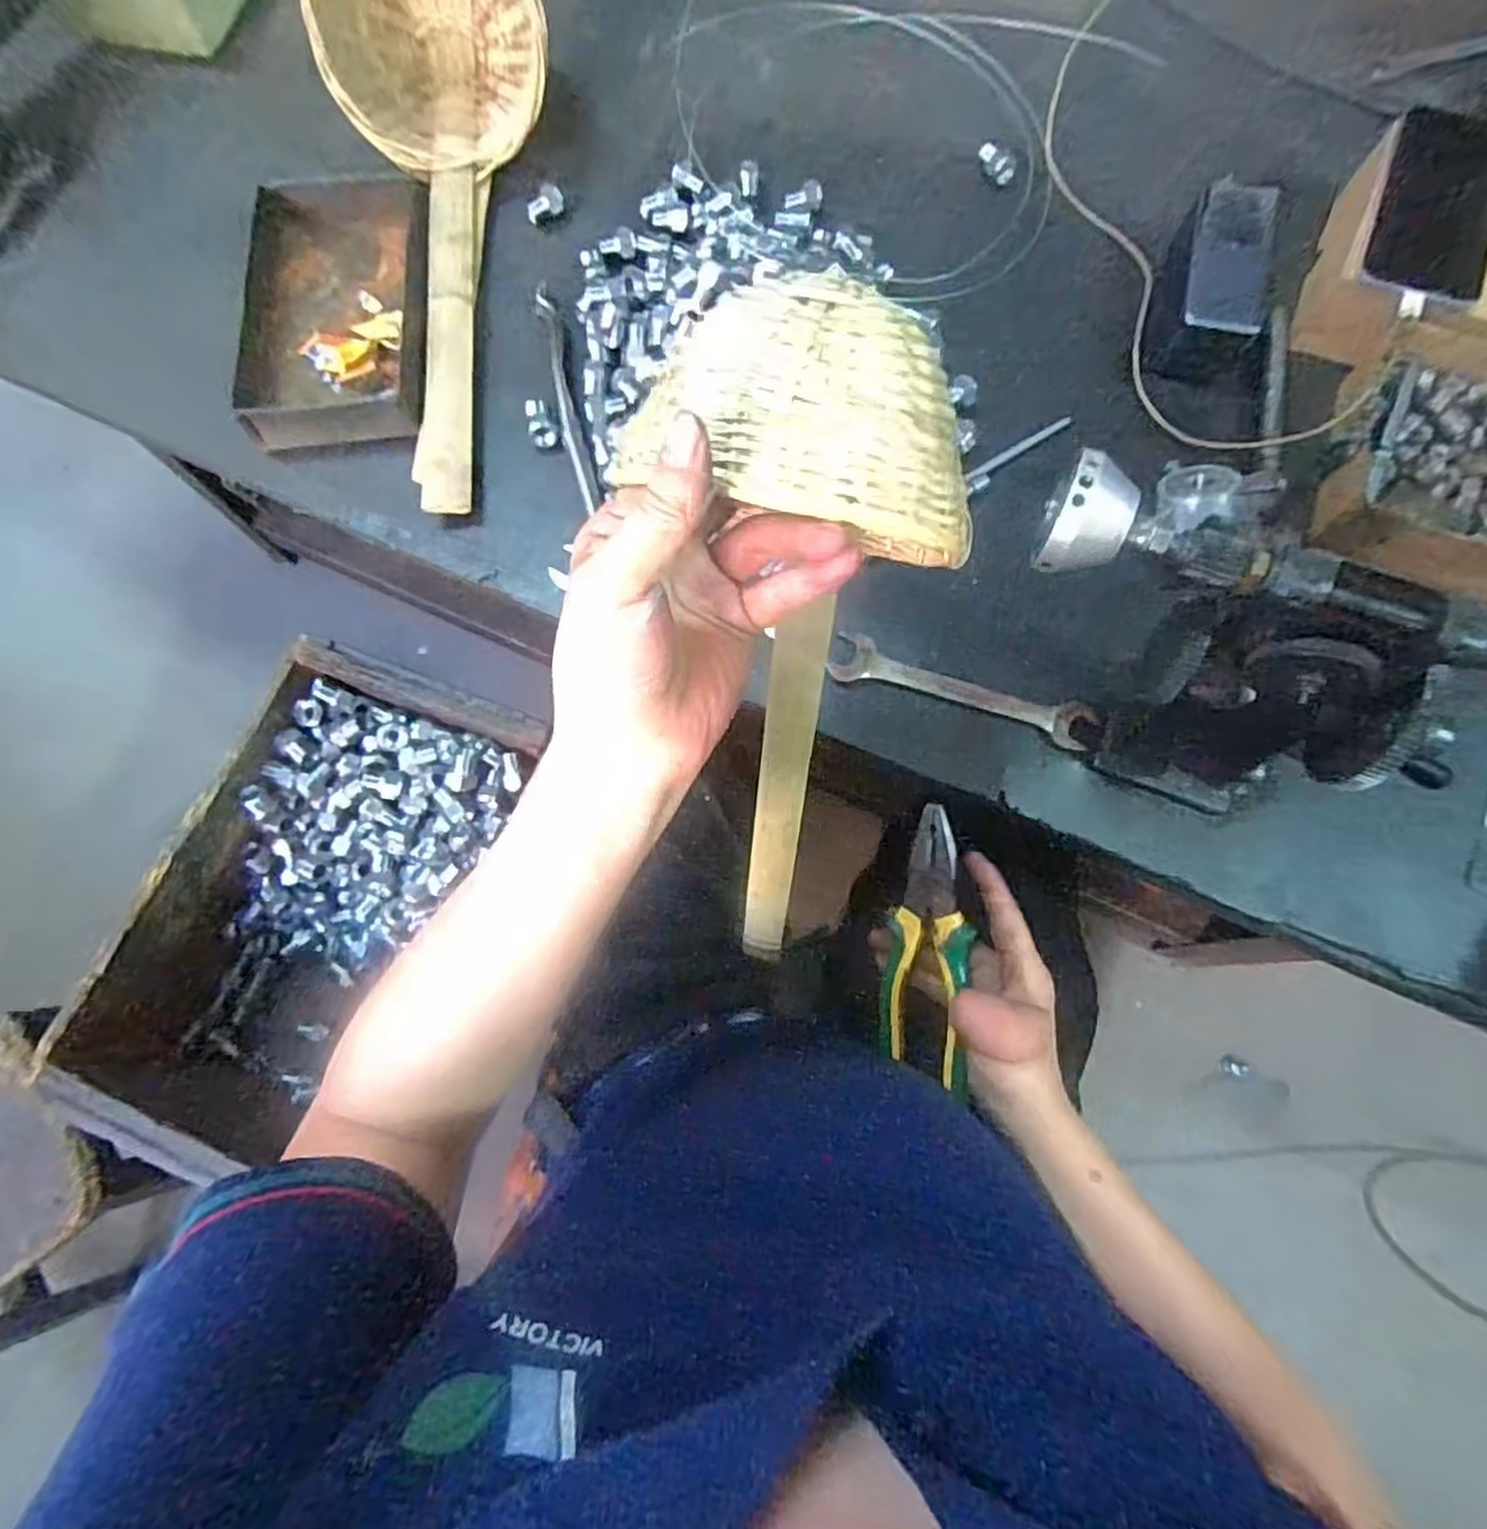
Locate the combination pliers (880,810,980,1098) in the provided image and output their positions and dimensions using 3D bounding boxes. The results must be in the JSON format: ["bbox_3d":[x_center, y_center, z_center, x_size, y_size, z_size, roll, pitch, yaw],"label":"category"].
[{"bbox_3d":[0.115,0.114,0.461,0.059,0.022,0.173,4,94,30],"label":"combination pliers"}]

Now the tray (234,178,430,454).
[{"bbox_3d":[-0.318,-0.358,0.577,0.139,0.042,0.244,-7,74,-2],"label":"tray"}]

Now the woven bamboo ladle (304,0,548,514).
[{"bbox_3d":[-0.208,-0.430,0.520,0.159,0.127,0.420,-12,74,-3],"label":"woven bamboo ladle"}]

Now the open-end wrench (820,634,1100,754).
[{"bbox_3d":[0.142,-0.048,0.474,0.170,0.014,0.032,19,75,6],"label":"open-end wrench"}]

